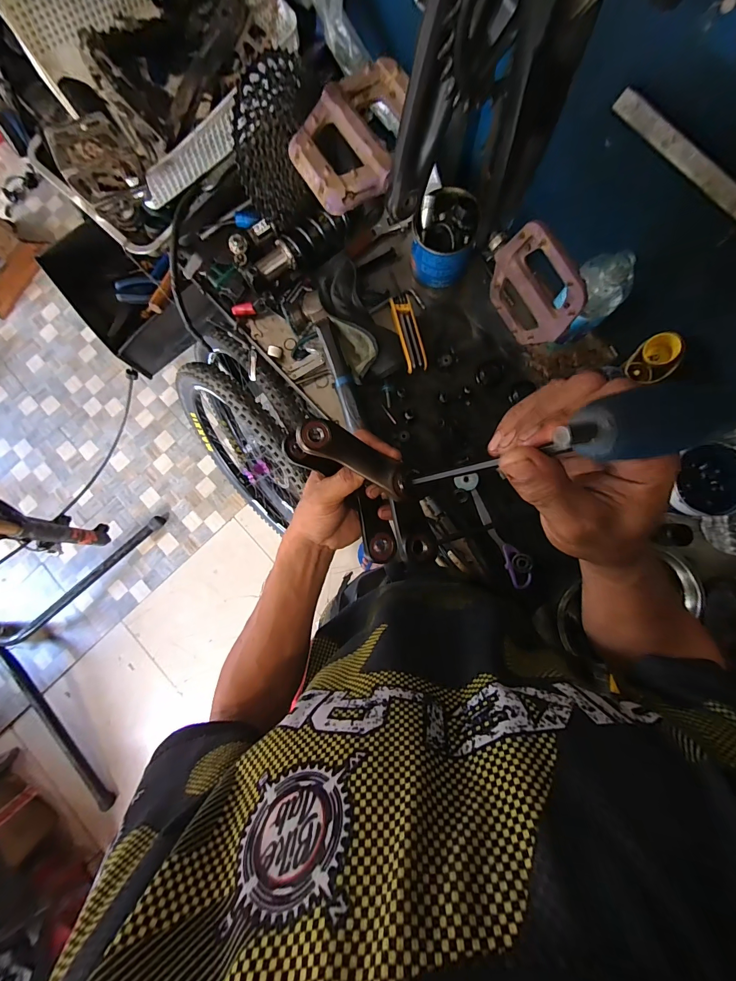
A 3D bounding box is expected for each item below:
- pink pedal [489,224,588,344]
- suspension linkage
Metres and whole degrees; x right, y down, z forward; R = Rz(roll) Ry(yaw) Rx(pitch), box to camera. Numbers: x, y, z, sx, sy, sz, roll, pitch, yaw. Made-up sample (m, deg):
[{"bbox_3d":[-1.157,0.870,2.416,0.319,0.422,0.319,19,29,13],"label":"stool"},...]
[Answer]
[{"bbox_3d":[0.152,-0.194,0.343,0.016,0.102,0.108,-33,84,-1],"label":"pink pedal"},{"bbox_3d":[0.000,0.004,0.331,0.067,0.092,0.147,-37,86,-4],"label":"suspension linkage"}]

